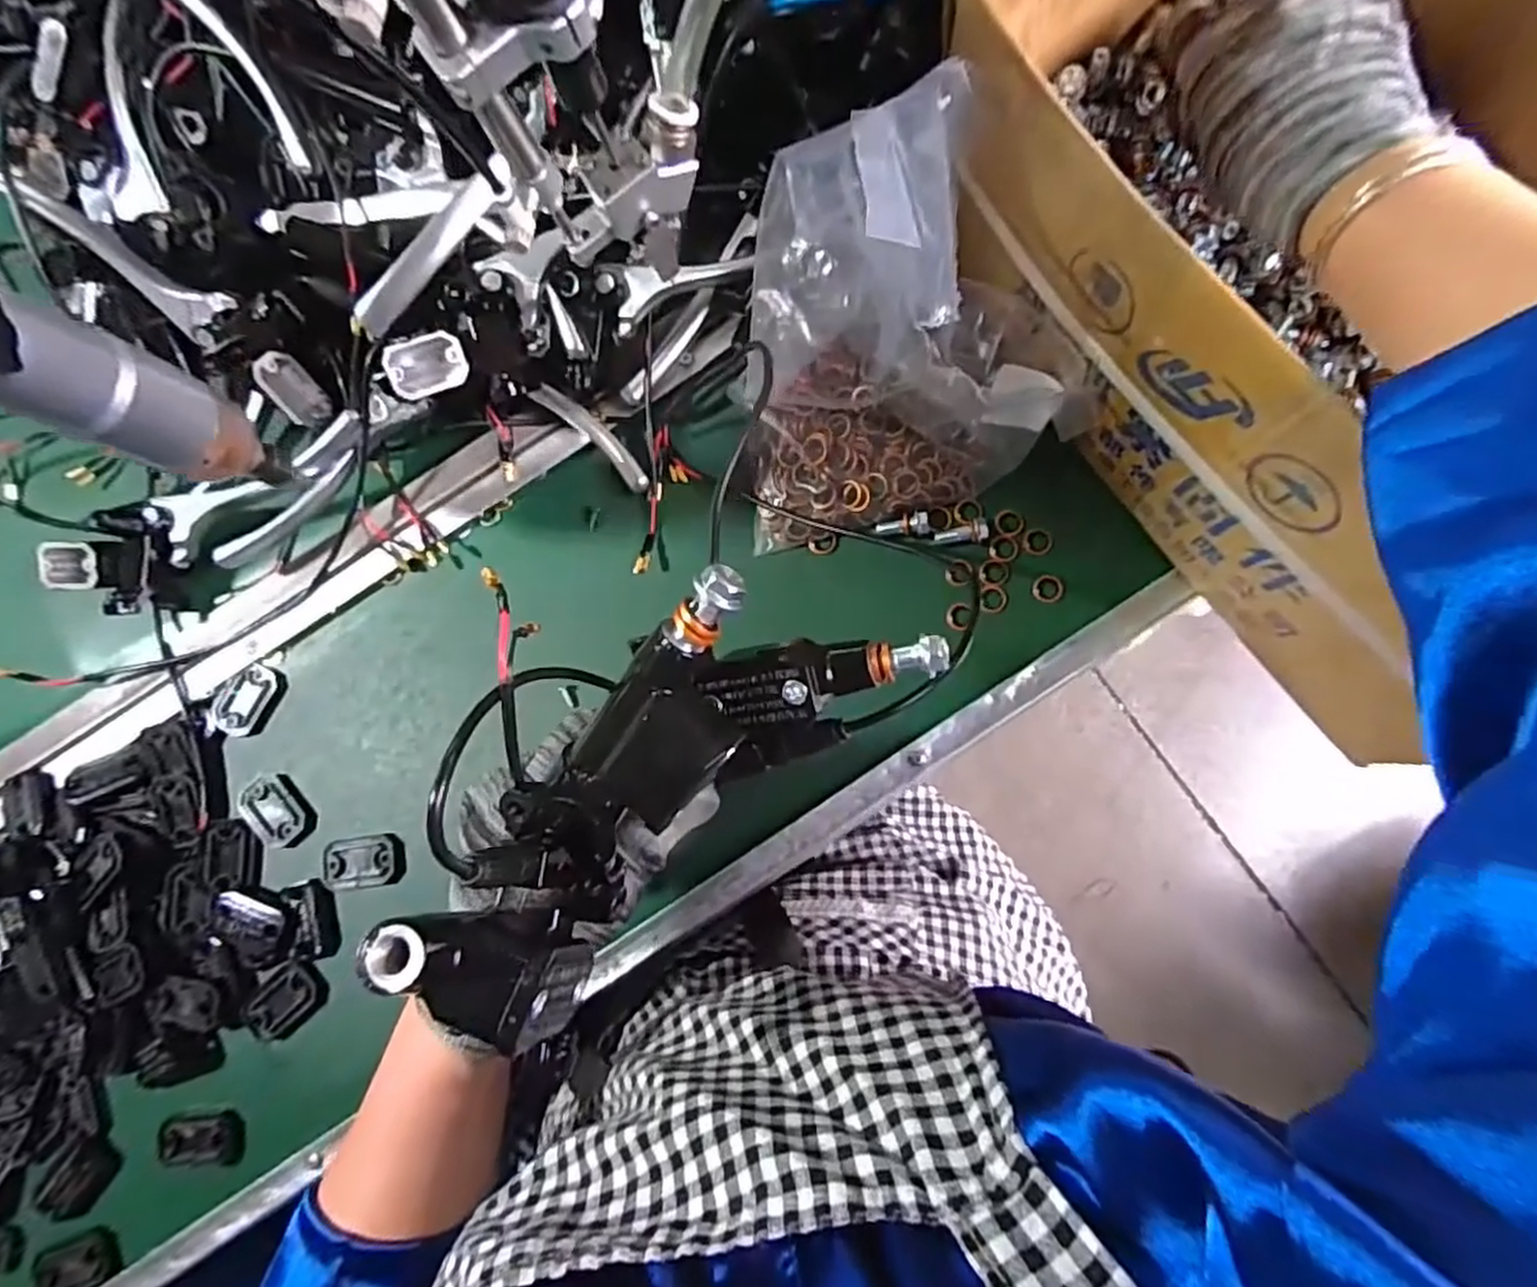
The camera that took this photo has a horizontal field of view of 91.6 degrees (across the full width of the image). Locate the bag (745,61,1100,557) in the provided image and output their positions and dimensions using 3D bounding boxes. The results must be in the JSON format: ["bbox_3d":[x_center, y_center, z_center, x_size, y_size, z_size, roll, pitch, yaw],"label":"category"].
[{"bbox_3d":[0.060,-0.145,0.347,0.165,0.166,0.140,-11,83,2],"label":"bag"}]

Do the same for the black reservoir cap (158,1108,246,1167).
[{"bbox_3d":[-0.308,0.269,0.405,0.044,0.006,0.029,-8,83,2],"label":"black reservoir cap"}]

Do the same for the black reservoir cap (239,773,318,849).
[{"bbox_3d":[-0.282,0.096,0.431,0.030,0.005,0.044,-42,83,-2],"label":"black reservoir cap"}]

